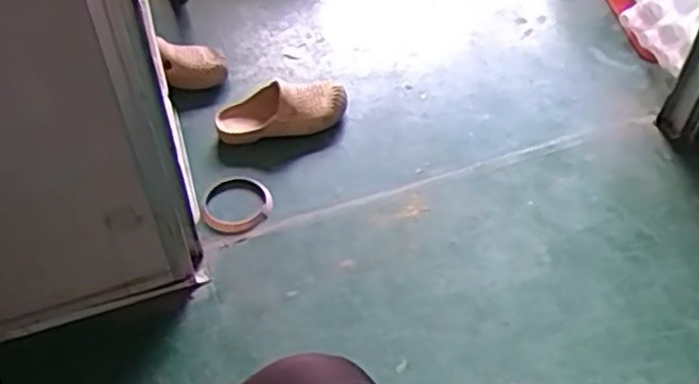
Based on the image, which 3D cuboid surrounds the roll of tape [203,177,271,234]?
[{"bbox_3d":[-0.171,0.015,1.121,0.103,0.023,0.089,-11,51,-10],"label":"roll of tape"}]

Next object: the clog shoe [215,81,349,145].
[{"bbox_3d":[-0.105,-0.128,1.166,0.204,0.076,0.068,-7,51,-7],"label":"clog shoe"}]

